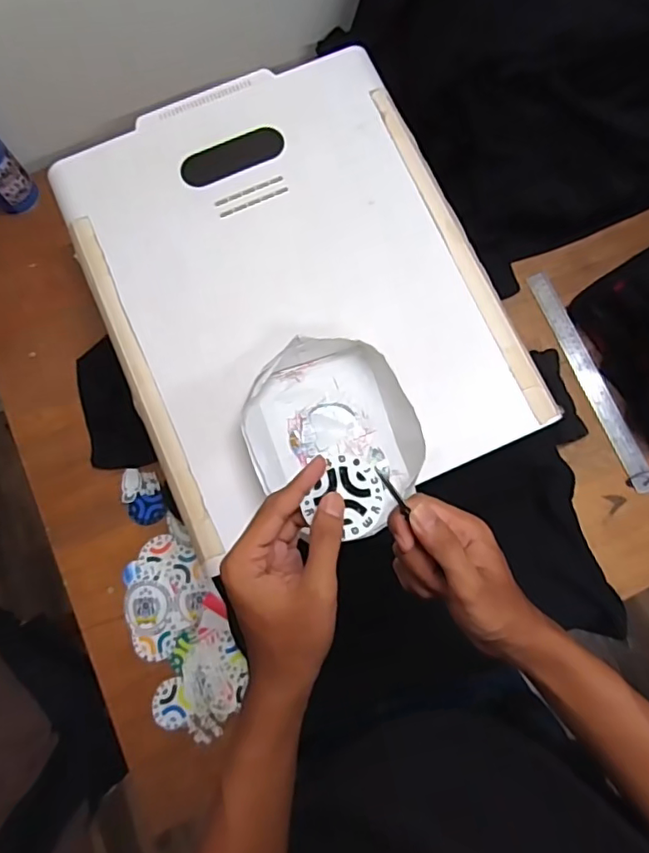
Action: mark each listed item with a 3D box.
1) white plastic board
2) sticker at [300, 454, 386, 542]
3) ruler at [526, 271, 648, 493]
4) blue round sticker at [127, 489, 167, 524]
[{"bbox_3d":[-0.039,-0.159,0.608,0.399,0.020,0.500,-24,80,-4],"label":"white plastic board"},{"bbox_3d":[0.018,0.049,0.387,0.050,0.004,0.053,27,89,-1],"label":"sticker"},{"bbox_3d":[0.357,-0.065,0.747,0.032,0.007,0.320,-23,79,6],"label":"ruler"},{"bbox_3d":[-0.231,0.108,0.722,0.048,0.005,0.039,-13,79,-2],"label":"blue round sticker"}]

